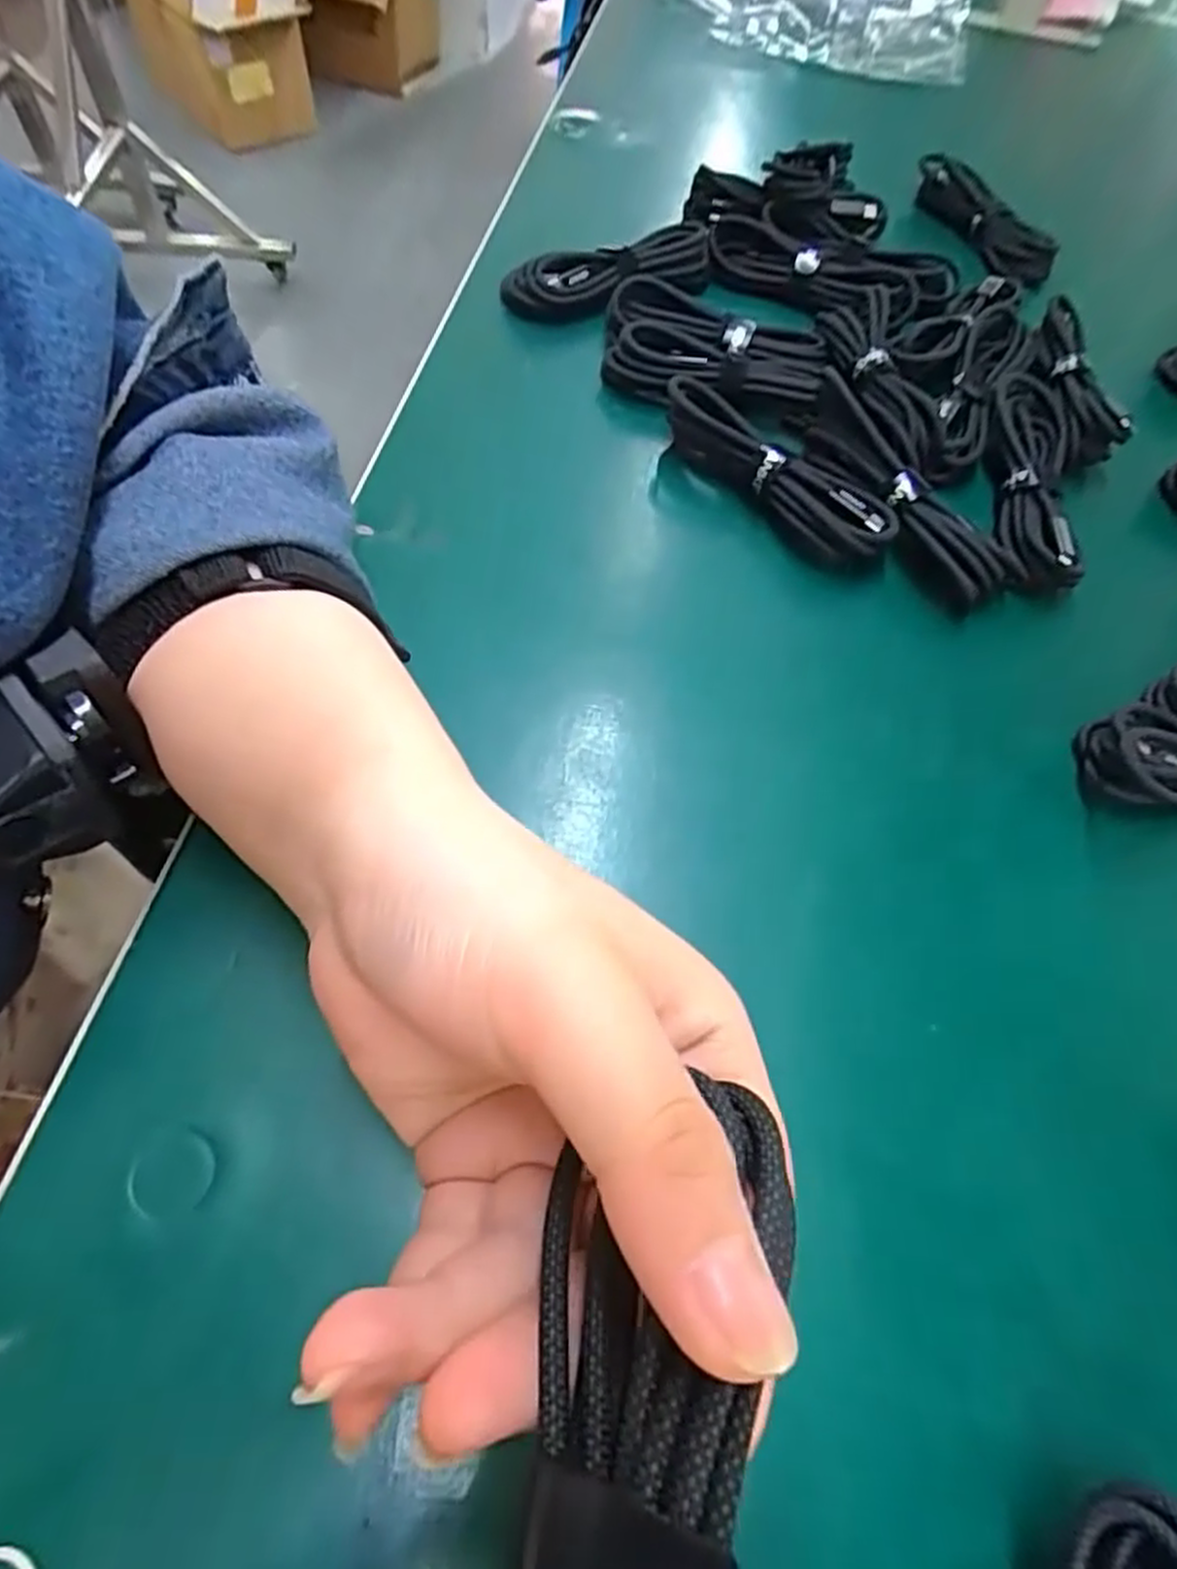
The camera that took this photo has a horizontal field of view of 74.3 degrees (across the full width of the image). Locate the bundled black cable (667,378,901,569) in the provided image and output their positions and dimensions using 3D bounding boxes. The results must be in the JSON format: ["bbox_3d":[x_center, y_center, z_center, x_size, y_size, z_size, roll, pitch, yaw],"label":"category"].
[{"bbox_3d":[0.080,-0.135,0.332,0.033,0.023,0.114,-39,70,-23],"label":"bundled black cable"}]

